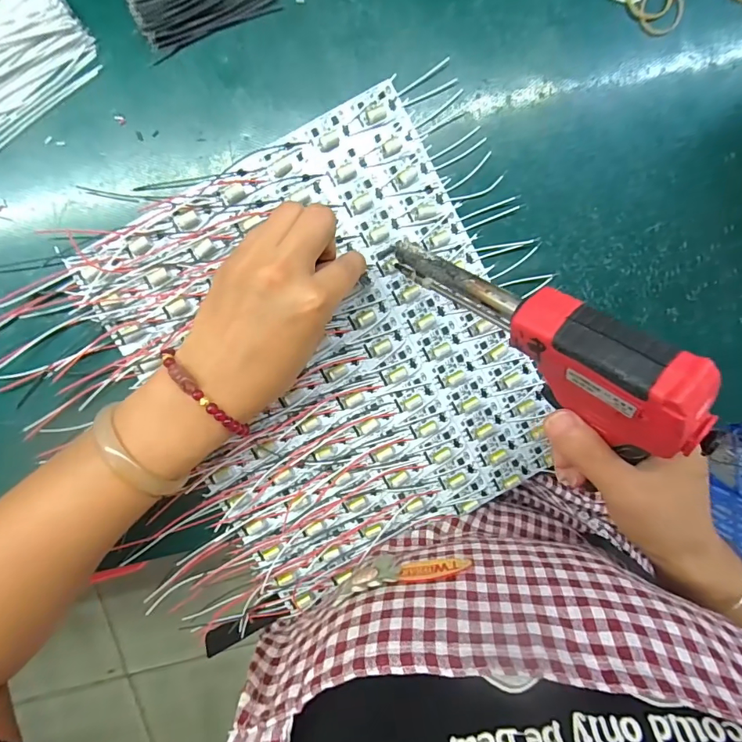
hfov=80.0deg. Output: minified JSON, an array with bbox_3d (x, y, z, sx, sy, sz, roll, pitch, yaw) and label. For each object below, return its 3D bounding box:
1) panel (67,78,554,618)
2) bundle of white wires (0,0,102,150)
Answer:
[{"bbox_3d":[-0.025,-0.006,0.306,0.245,0.011,0.284,-28,99,-2],"label":"panel"},{"bbox_3d":[-0.224,-0.201,0.263,0.088,0.010,0.093,-40,99,0],"label":"bundle of white wires"}]

